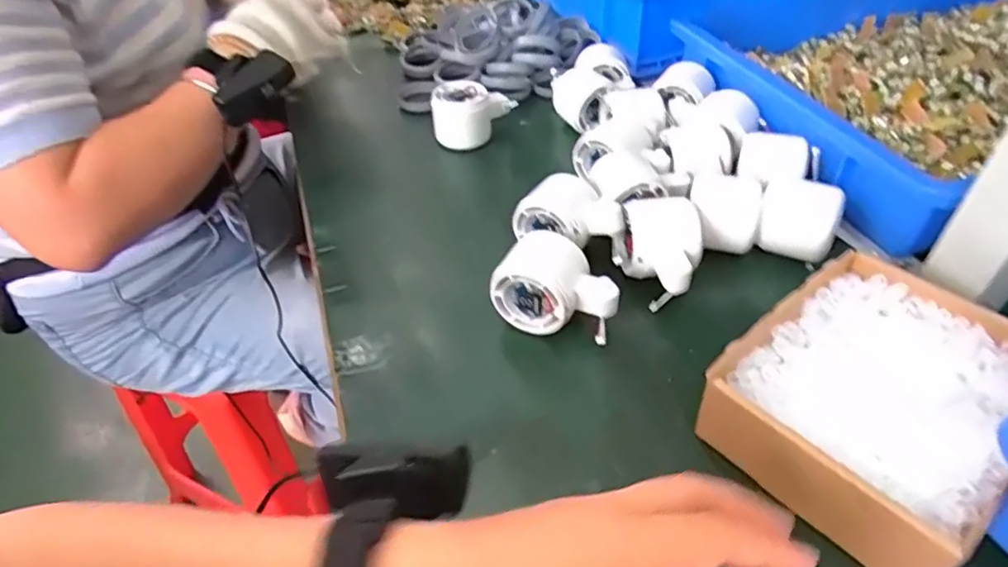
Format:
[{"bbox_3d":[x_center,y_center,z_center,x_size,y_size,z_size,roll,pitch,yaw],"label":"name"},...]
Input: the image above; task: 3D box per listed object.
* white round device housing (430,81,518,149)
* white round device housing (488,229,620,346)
[{"bbox_3d":[-0.036,-0.182,0.631,0.065,0.053,0.077,24,51,25],"label":"white round device housing"},{"bbox_3d":[0.039,0.003,0.421,0.082,0.054,0.049,16,47,20],"label":"white round device housing"}]

